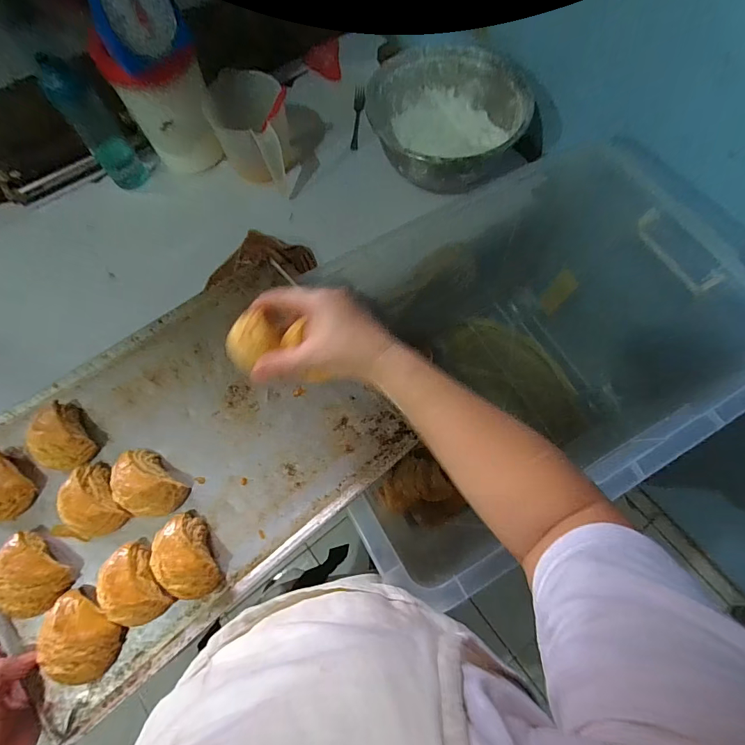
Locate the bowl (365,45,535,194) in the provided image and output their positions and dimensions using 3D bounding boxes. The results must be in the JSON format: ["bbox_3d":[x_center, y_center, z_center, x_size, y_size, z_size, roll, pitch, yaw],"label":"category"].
[{"bbox_3d":[0.138,-0.480,0.783,0.275,0.116,0.284,-37,72,-18],"label":"bowl"}]

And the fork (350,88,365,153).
[{"bbox_3d":[-0.033,-0.563,0.901,0.023,0.023,0.154,4,77,-1],"label":"fork"}]

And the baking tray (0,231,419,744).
[{"bbox_3d":[-0.204,0.073,0.465,0.470,0.042,0.335,-38,72,-18],"label":"baking tray"}]

